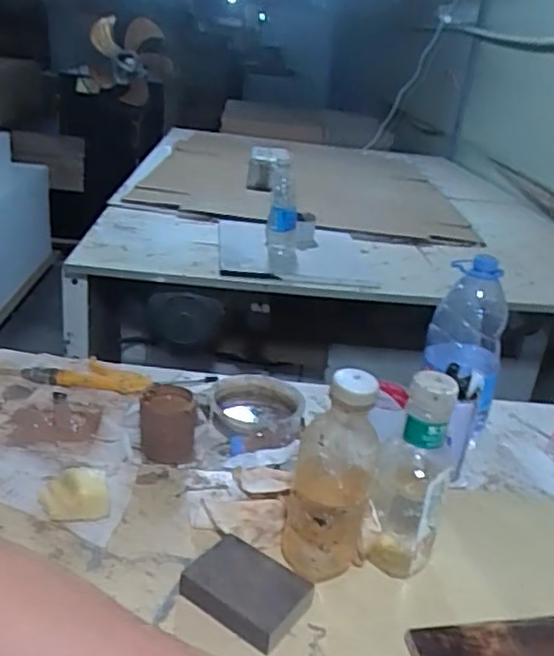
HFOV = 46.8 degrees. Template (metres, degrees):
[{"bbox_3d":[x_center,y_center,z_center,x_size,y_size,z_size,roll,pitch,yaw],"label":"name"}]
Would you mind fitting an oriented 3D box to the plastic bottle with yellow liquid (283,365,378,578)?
[{"bbox_3d":[0.053,0.137,0.575,0.074,0.210,0.063,9,25,3],"label":"plastic bottle with yellow liquid"}]

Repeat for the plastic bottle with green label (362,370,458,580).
[{"bbox_3d":[0.128,0.136,0.603,0.063,0.212,0.058,13,26,11],"label":"plastic bottle with green label"}]

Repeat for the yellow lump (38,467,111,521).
[{"bbox_3d":[-0.205,0.169,0.647,0.069,0.045,0.049,1,26,-14],"label":"yellow lump"}]

